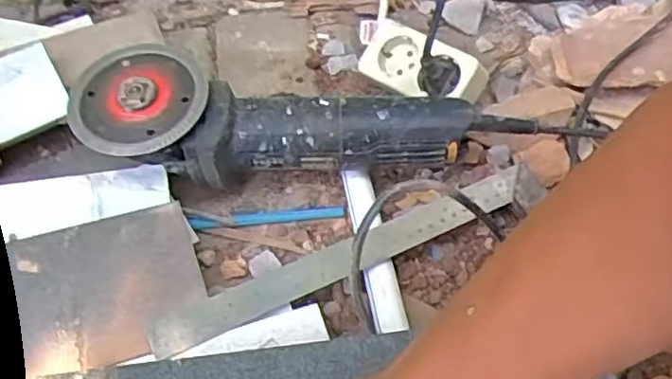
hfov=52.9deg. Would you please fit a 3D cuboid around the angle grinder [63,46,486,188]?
[{"bbox_3d":[-0.048,-0.056,0.513,0.286,0.075,0.090,-6,50,-3],"label":"angle grinder"}]

